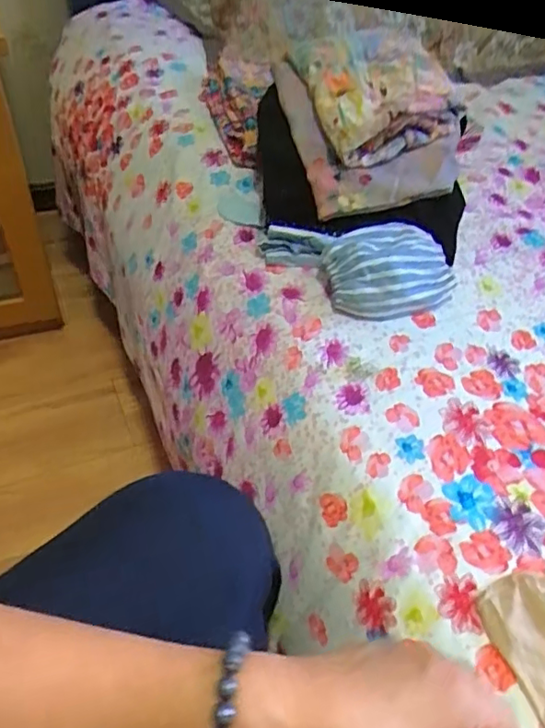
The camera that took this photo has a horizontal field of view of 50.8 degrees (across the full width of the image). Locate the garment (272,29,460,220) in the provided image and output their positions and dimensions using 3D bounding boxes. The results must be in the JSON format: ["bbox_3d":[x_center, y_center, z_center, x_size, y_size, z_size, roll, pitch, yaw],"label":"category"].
[{"bbox_3d":[0.098,-0.278,0.616,0.174,0.080,0.246,-21,58,5],"label":"garment"}]

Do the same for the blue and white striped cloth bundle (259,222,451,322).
[{"bbox_3d":[0.085,-0.095,0.585,0.197,0.066,0.100,4,41,3],"label":"blue and white striped cloth bundle"}]

